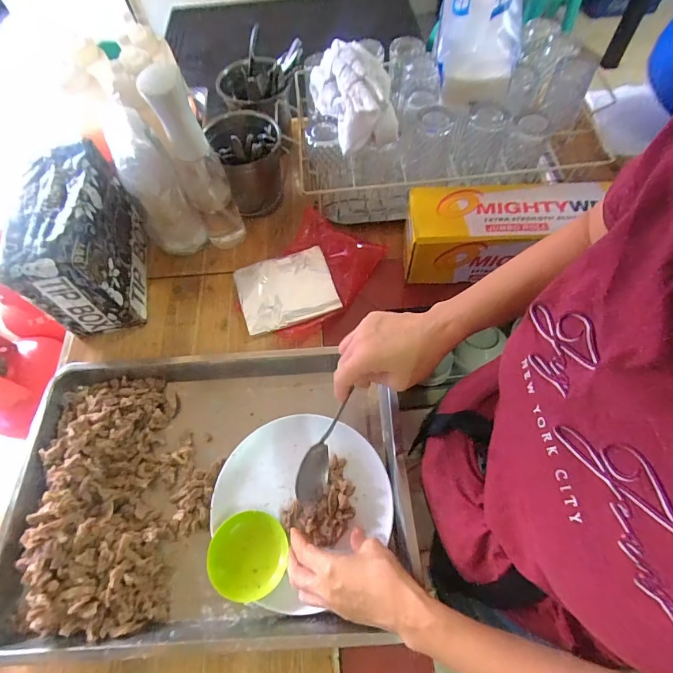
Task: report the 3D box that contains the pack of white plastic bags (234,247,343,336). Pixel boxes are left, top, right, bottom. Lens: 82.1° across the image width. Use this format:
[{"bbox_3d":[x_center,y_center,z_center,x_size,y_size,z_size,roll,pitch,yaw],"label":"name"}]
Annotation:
[{"bbox_3d":[-0.084,-0.078,0.643,0.154,0.011,0.135,-17,64,-6],"label":"pack of white plastic bags"}]

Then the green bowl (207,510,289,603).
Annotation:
[{"bbox_3d":[-0.103,0.257,0.458,0.088,0.027,0.088,-1,64,2],"label":"green bowl"}]

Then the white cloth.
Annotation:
[{"bbox_3d":[0.030,-0.364,0.571,0.112,0.073,0.166,-13,63,-4],"label":"white cloth"}]

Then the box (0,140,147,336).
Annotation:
[{"bbox_3d":[-0.378,-0.140,0.594,0.103,0.177,0.231,-10,64,-2],"label":"box"}]

